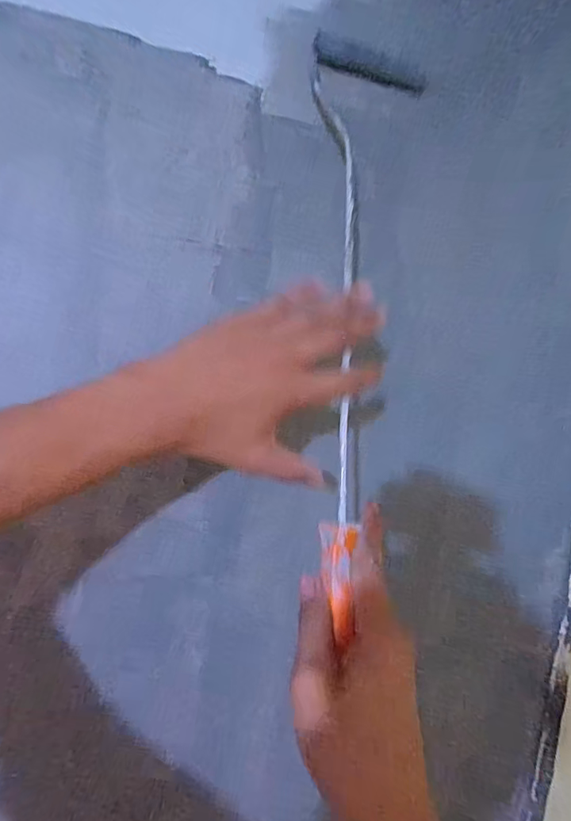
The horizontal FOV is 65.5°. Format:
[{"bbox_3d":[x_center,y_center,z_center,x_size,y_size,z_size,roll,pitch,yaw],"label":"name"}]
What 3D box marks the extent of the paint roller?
[{"bbox_3d":[0.061,-0.096,0.377,0.106,0.511,0.066,5,-16,-4],"label":"paint roller"}]

